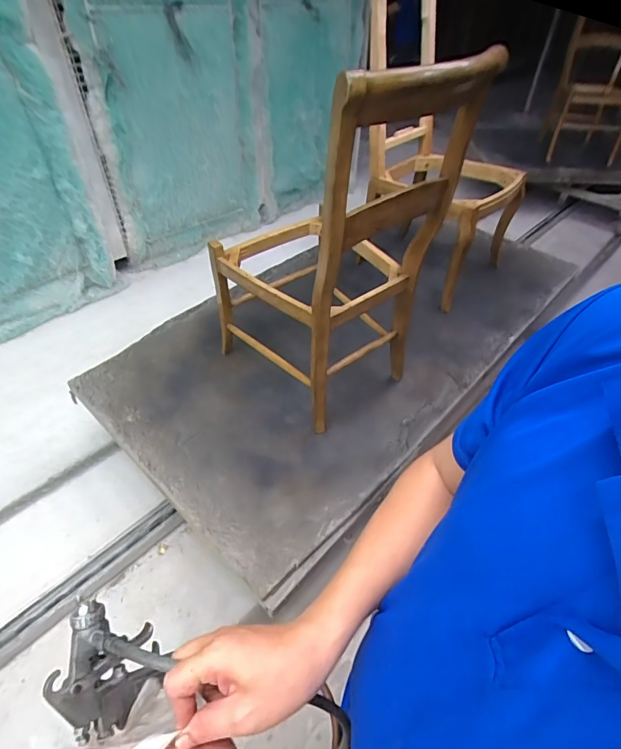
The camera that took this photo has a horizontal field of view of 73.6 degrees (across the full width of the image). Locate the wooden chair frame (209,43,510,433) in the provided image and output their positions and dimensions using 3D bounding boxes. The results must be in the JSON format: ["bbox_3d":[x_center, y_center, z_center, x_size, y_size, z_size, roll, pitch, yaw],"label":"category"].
[{"bbox_3d":[0.071,-0.352,1.134,0.509,0.864,0.583,-26,51,-28],"label":"wooden chair frame"}]

